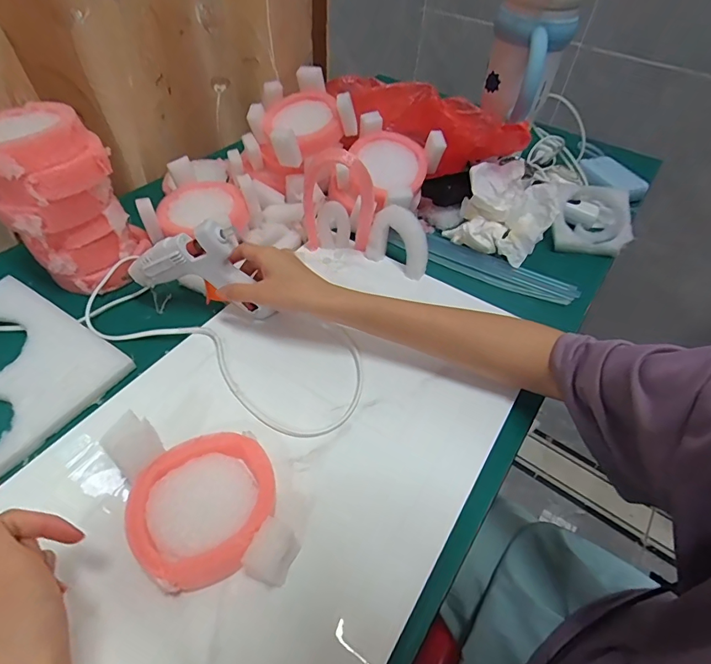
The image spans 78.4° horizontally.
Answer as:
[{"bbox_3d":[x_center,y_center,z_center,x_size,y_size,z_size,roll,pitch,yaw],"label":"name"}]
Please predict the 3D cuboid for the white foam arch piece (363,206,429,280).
[{"bbox_3d":[0.055,-0.107,0.508,0.074,0.069,0.020,27,33,15],"label":"white foam arch piece"}]

